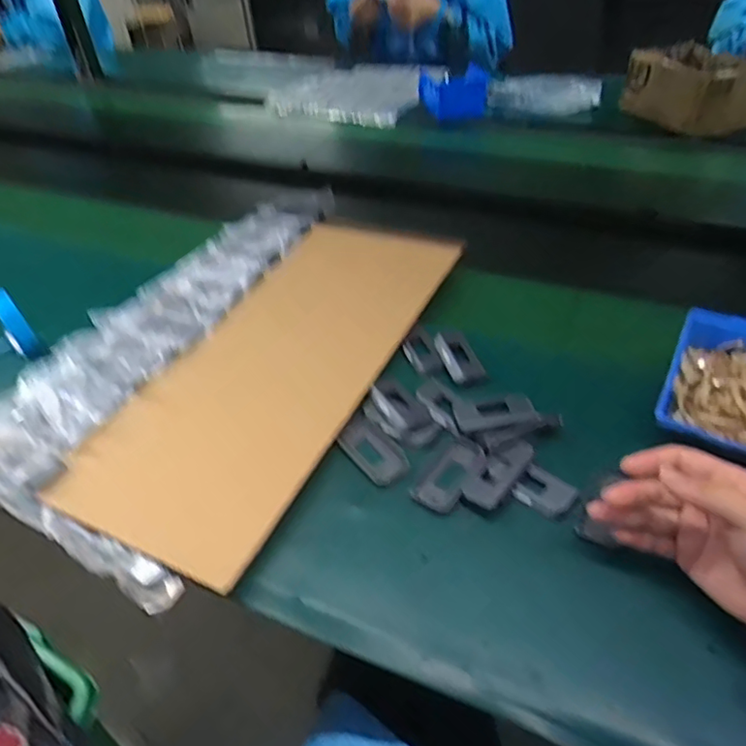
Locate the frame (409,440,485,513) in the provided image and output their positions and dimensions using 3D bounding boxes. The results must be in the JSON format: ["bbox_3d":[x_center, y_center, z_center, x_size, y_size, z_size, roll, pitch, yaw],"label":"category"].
[{"bbox_3d":[0.067,0.089,0.503,0.037,0.007,0.073,25,49,28],"label":"frame"}]

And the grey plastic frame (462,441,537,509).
[{"bbox_3d":[0.110,0.086,0.499,0.032,0.012,0.076,27,50,30],"label":"grey plastic frame"}]

